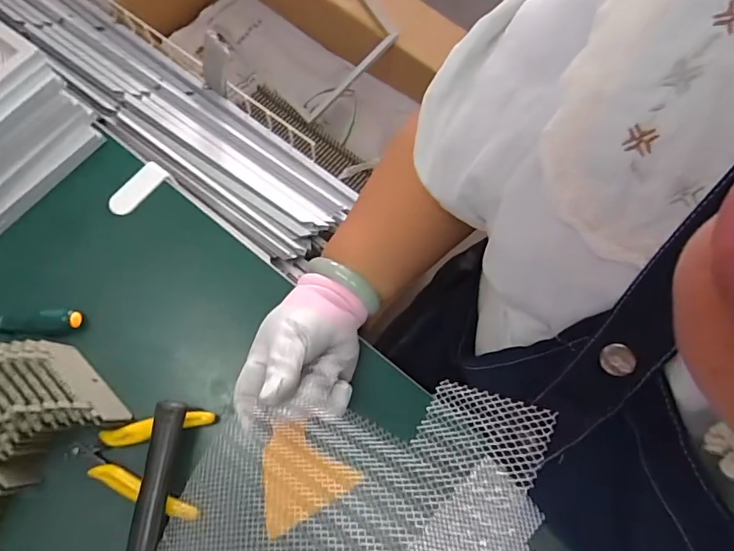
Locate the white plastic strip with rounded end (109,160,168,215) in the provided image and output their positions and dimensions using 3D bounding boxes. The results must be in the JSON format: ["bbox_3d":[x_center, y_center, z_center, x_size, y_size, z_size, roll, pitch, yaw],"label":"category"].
[{"bbox_3d":[-0.229,-0.087,0.467,0.024,0.009,0.062,37,75,12],"label":"white plastic strip with rounded end"}]

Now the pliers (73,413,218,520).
[{"bbox_3d":[-0.182,0.146,0.374,0.105,0.013,0.079,5,71,1],"label":"pliers"}]

